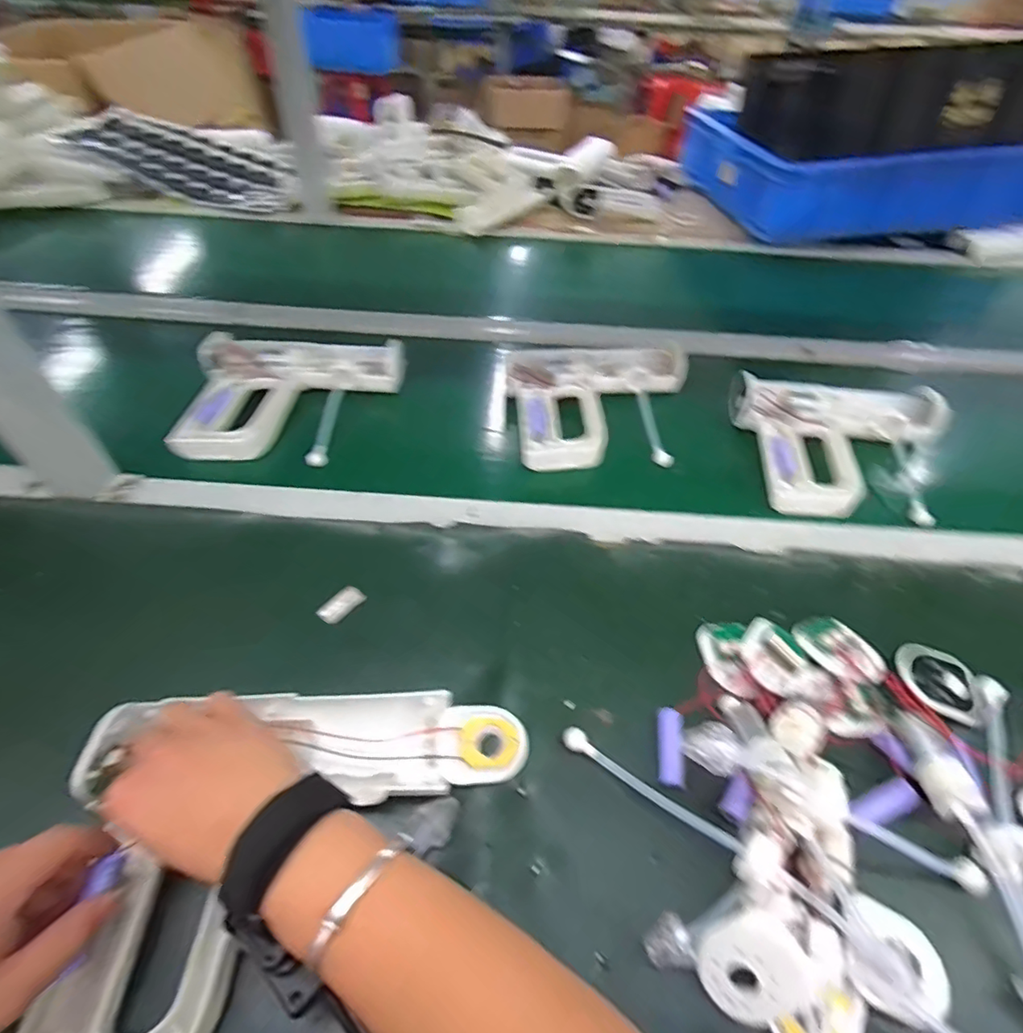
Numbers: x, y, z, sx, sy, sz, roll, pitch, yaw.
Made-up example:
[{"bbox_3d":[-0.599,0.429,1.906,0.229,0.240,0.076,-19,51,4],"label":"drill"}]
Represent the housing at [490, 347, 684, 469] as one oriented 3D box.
[{"bbox_3d":[0.094,-0.128,0.620,0.237,0.042,0.172,-6,49,-8],"label":"housing"}]

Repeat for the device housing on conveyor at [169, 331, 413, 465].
[{"bbox_3d":[-0.239,-0.134,0.612,0.218,0.056,0.190,0,48,-2],"label":"device housing on conveyor"}]

